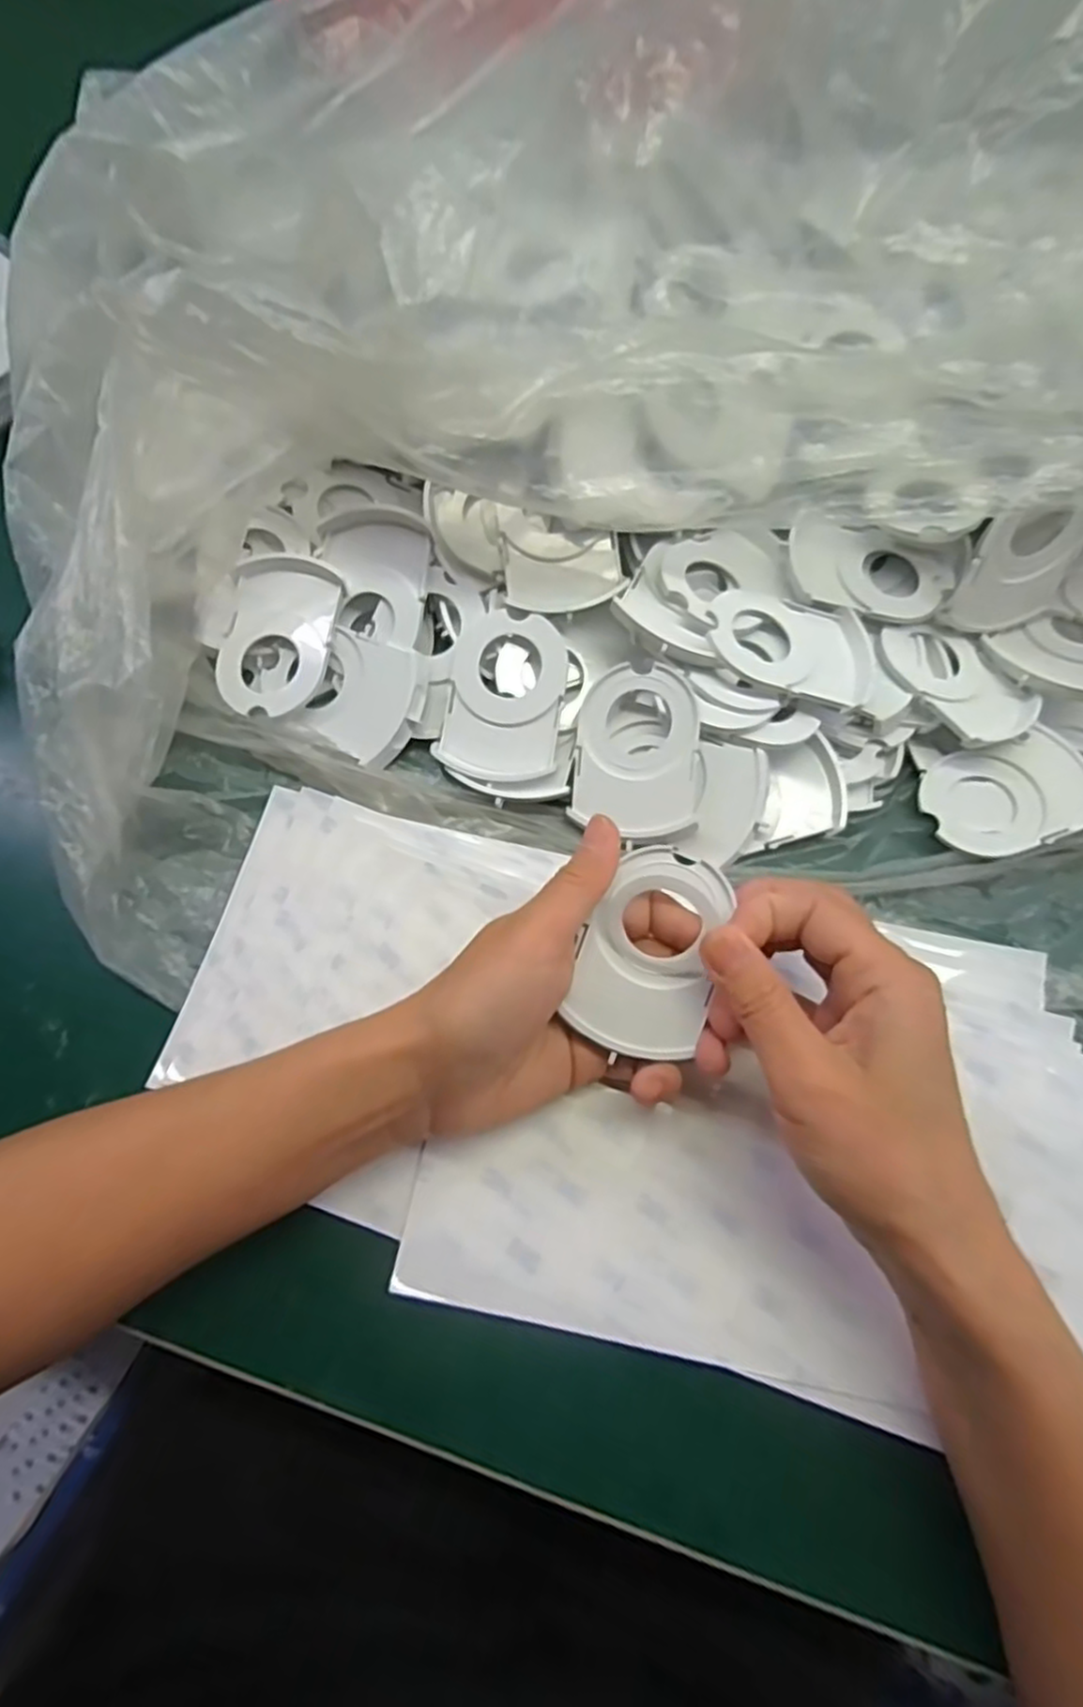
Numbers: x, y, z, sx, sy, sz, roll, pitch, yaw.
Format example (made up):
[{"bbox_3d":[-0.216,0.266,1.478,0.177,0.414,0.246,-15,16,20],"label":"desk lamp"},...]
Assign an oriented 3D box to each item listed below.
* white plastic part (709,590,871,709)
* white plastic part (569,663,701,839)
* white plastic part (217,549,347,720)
[{"bbox_3d":[0.113,-0.095,0.333,0.078,0.005,0.051,17,65,-10],"label":"white plastic part"},{"bbox_3d":[0.042,-0.045,0.328,0.054,0.006,0.075,5,90,17],"label":"white plastic part"},{"bbox_3d":[-0.125,-0.107,0.350,0.054,0.014,0.085,15,68,4],"label":"white plastic part"}]

